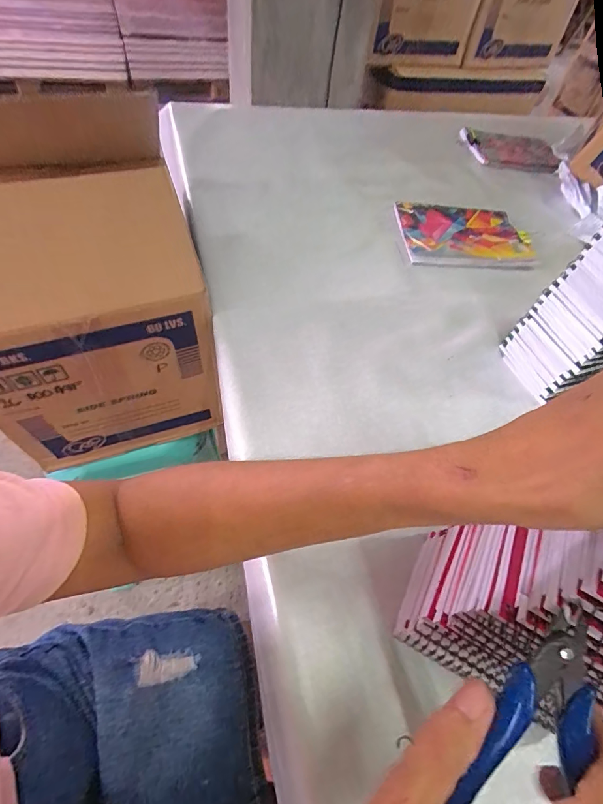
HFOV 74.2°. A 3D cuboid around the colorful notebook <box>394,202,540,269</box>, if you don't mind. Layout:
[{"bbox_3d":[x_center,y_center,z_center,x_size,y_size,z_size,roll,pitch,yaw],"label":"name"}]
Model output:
[{"bbox_3d":[0.254,-0.262,0.625,0.196,0.011,0.141,1,56,-3],"label":"colorful notebook"}]

